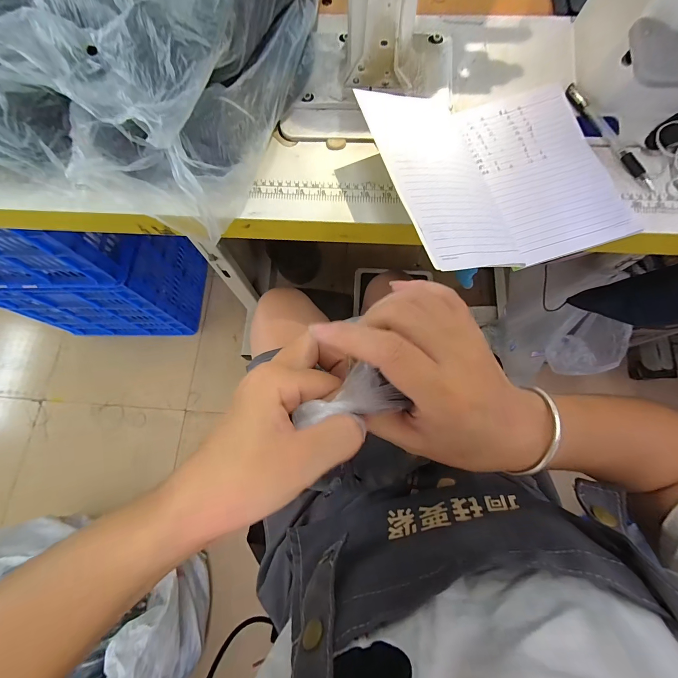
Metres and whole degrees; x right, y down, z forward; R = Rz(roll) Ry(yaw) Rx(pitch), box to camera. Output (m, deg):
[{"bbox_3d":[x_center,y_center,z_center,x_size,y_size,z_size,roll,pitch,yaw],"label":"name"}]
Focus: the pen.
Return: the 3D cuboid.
[{"bbox_3d":[0.314,-0.237,0.370,0.018,0.011,0.155,-25,75,-7],"label":"pen"}]

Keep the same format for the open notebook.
[{"bbox_3d":[0.170,-0.191,0.335,0.260,0.064,0.225,-17,74,-4],"label":"open notebook"}]

